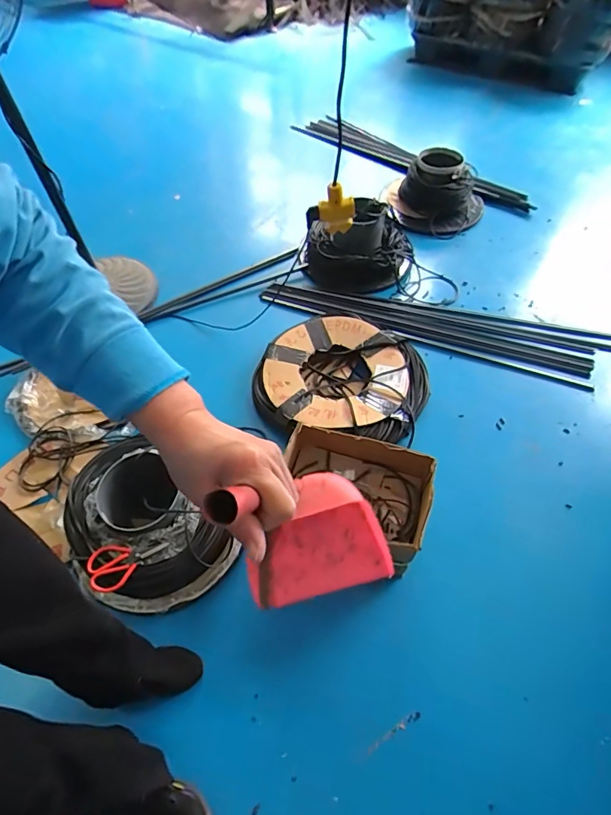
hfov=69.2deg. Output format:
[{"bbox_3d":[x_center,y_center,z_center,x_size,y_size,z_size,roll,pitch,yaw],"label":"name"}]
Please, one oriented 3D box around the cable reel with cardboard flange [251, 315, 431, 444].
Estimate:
[{"bbox_3d":[0.120,-0.102,1.453,0.531,0.116,0.497,1,52,-1],"label":"cable reel with cardboard flange"}]

